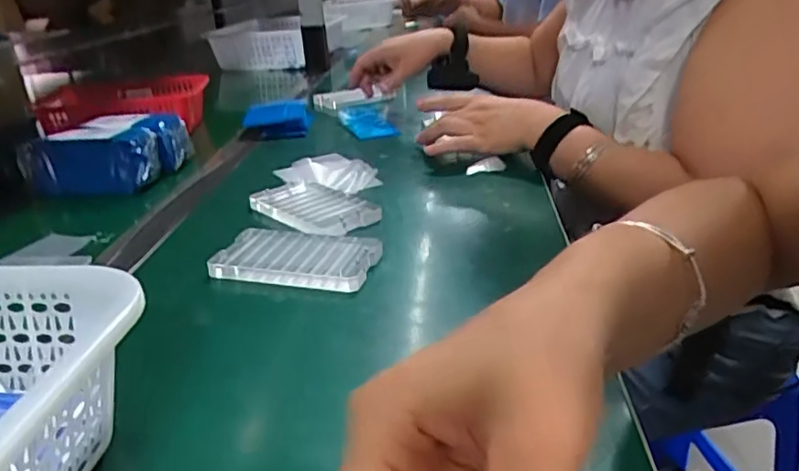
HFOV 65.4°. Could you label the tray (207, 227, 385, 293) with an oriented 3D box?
[{"bbox_3d":[-0.079,0.018,0.496,0.123,0.021,0.076,5,26,17],"label":"tray"}]

